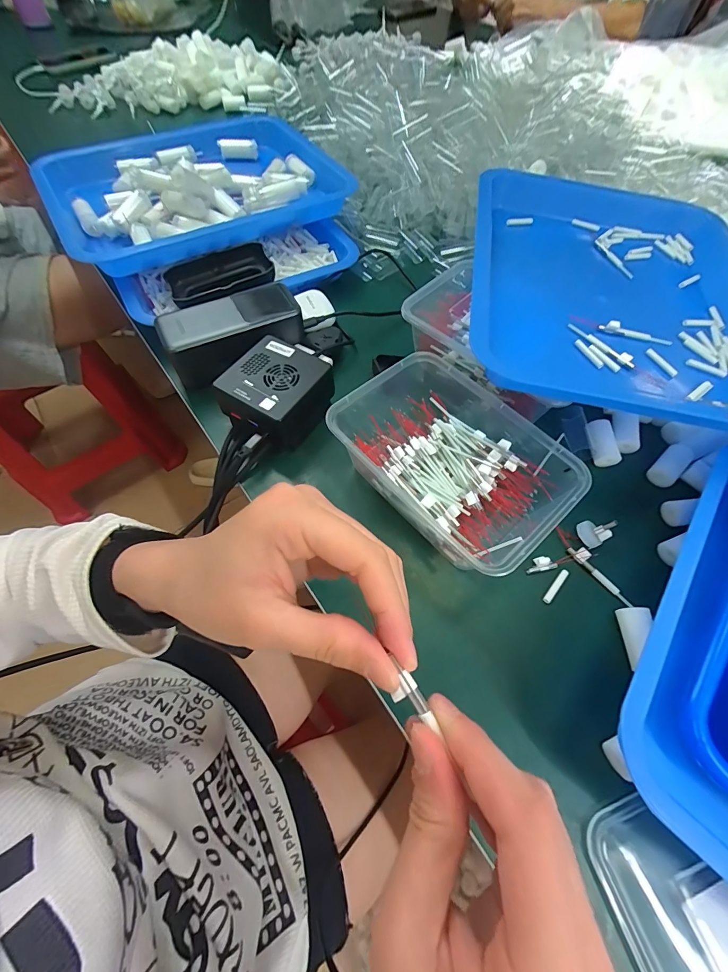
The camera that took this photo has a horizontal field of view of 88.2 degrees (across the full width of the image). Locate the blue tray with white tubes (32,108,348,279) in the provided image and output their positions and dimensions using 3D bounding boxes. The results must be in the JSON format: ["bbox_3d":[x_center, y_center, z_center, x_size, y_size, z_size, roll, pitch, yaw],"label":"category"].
[{"bbox_3d":[-0.209,-0.372,0.472,0.317,0.055,0.263,-33,67,-18],"label":"blue tray with white tubes"}]

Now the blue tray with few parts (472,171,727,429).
[{"bbox_3d":[0.241,-0.196,0.350,0.279,0.034,0.356,10,61,4],"label":"blue tray with few parts"}]

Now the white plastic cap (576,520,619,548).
[{"bbox_3d":[0.181,0.034,0.293,0.019,0.020,0.020,1,61,-1],"label":"white plastic cap"}]

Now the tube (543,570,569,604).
[{"bbox_3d":[0.145,0.075,0.282,0.006,0.004,0.031,39,67,18],"label":"tube"}]

